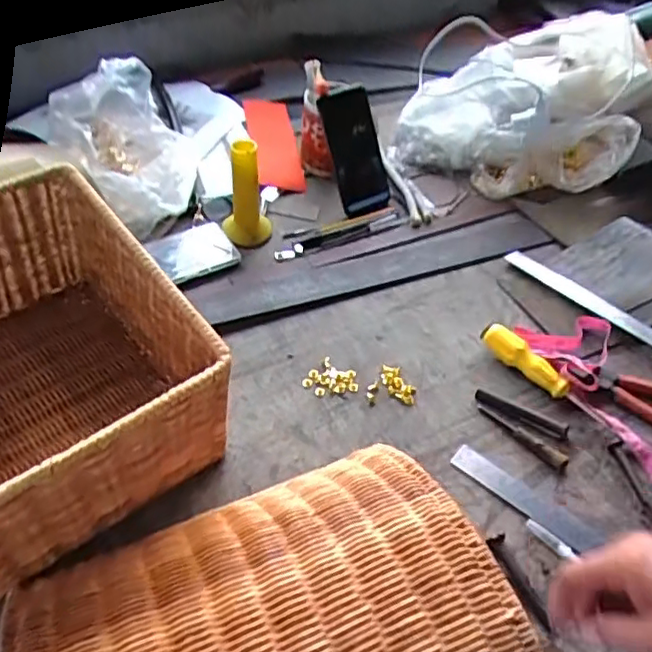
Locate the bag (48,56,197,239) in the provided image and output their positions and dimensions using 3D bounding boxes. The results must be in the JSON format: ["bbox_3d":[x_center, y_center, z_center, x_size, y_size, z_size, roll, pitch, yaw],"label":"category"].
[{"bbox_3d":[-0.251,-0.211,0.790,0.116,0.121,0.196,-23,54,-23],"label":"bag"}]

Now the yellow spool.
[{"bbox_3d":[-0.093,-0.155,0.747,0.059,0.121,0.054,-3,49,-7],"label":"yellow spool"}]

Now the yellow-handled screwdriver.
[{"bbox_3d":[0.226,0.048,0.648,0.023,0.026,0.158,-32,58,-28],"label":"yellow-handled screwdriver"}]

